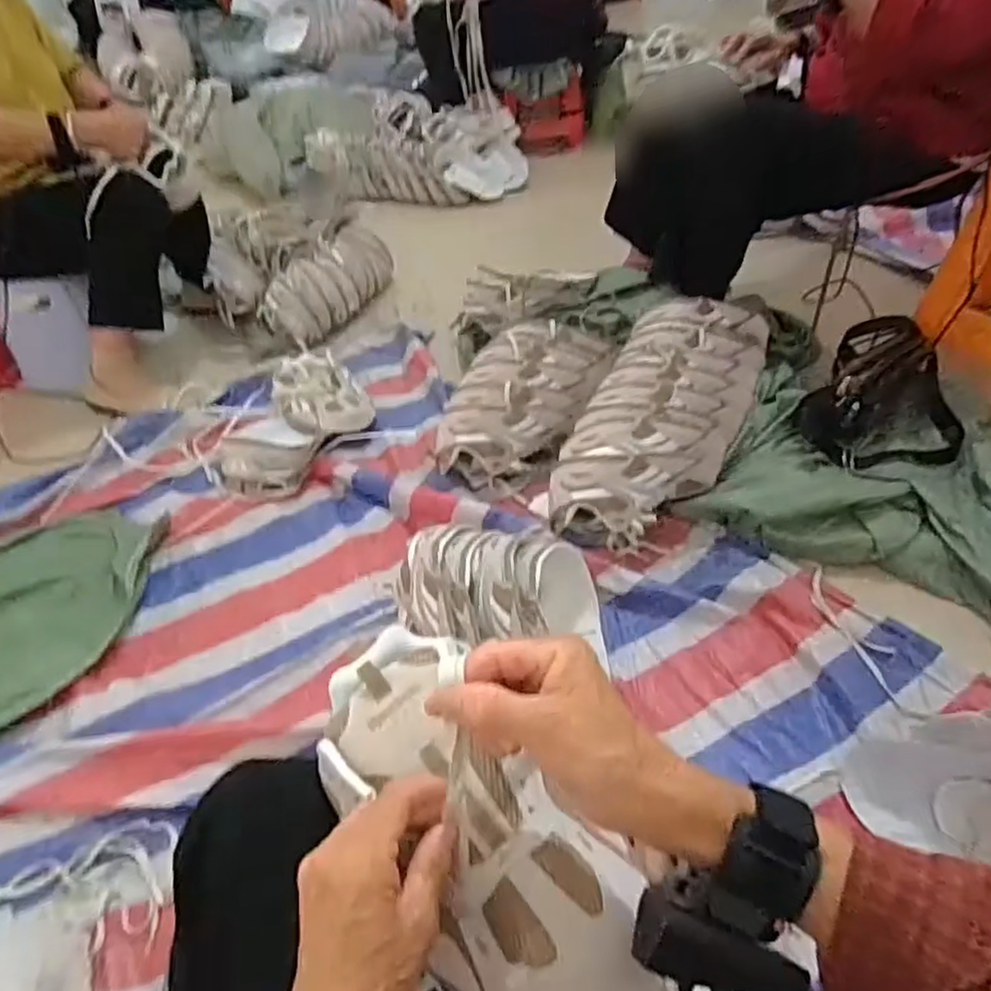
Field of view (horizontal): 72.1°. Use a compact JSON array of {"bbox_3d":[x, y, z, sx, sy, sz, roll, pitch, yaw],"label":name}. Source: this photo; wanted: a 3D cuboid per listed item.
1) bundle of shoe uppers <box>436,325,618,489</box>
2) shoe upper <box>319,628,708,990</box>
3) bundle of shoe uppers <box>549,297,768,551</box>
[{"bbox_3d":[0.052,-0.180,1.177,0.194,0.136,0.367,21,51,24],"label":"bundle of shoe uppers"},{"bbox_3d":[-0.005,0.196,0.378,0.108,0.059,0.265,-28,59,-21],"label":"shoe upper"},{"bbox_3d":[0.282,-0.146,1.122,0.244,0.134,0.552,17,49,21],"label":"bundle of shoe uppers"}]

